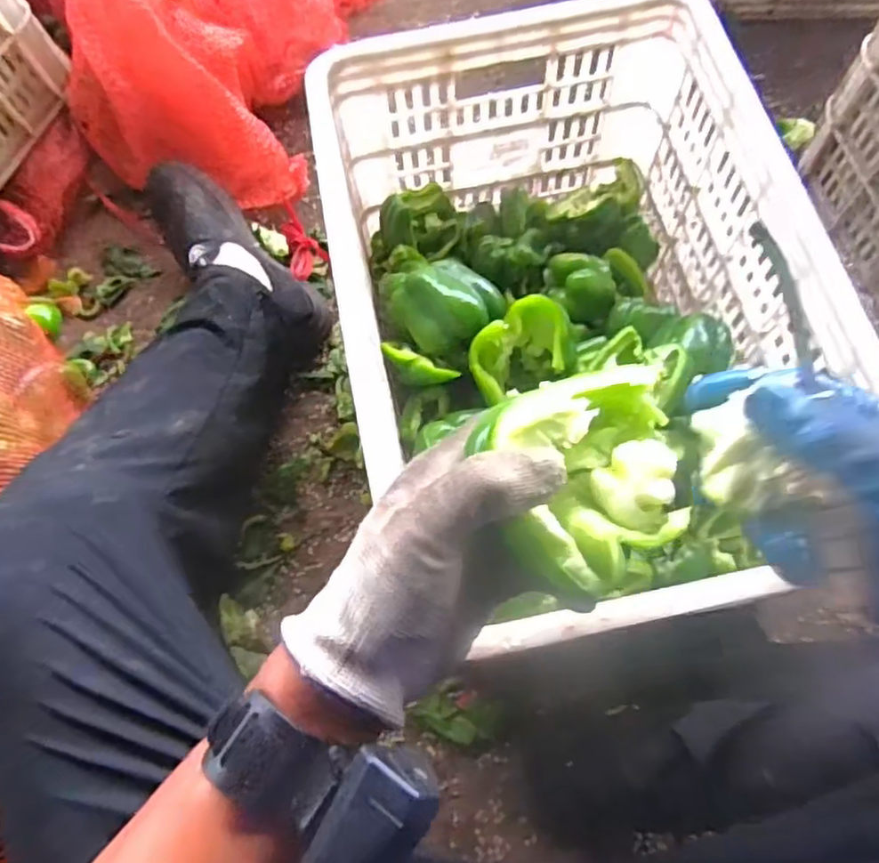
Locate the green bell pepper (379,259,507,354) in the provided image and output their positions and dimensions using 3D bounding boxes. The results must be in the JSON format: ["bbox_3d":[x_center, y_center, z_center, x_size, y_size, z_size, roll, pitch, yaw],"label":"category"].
[{"bbox_3d":[0.002,-0.121,0.645,0.114,0.060,0.094,-11,70,-2],"label":"green bell pepper"}]

